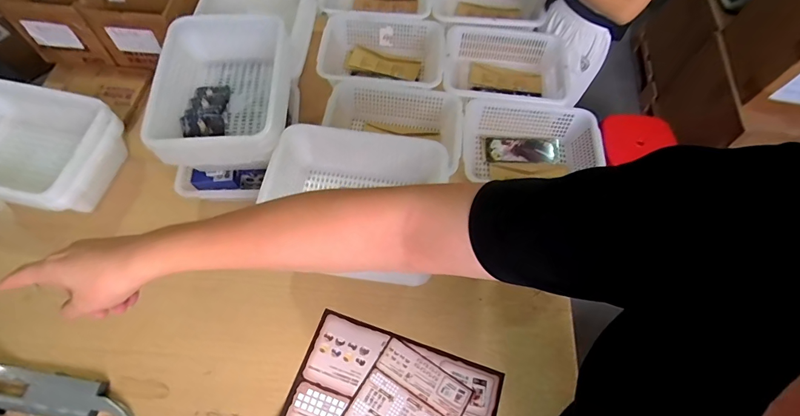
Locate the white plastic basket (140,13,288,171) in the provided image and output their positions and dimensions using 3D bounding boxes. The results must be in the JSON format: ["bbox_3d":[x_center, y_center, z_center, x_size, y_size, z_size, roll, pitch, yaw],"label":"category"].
[{"bbox_3d":[-0.398,-0.261,0.902,0.290,0.094,0.365,-2,64,-2],"label":"white plastic basket"}]

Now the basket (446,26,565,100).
[{"bbox_3d":[0.303,-0.380,1.184,0.349,0.161,0.274,6,64,2],"label":"basket"}]

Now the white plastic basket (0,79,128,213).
[{"bbox_3d":[-0.898,-0.142,0.974,0.374,0.172,0.290,11,64,4],"label":"white plastic basket"}]

